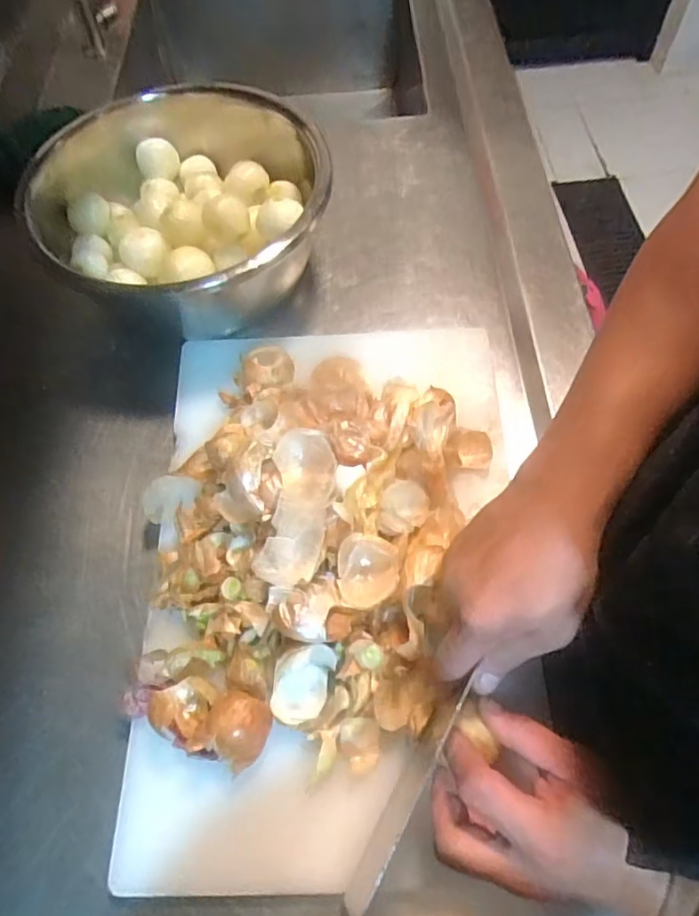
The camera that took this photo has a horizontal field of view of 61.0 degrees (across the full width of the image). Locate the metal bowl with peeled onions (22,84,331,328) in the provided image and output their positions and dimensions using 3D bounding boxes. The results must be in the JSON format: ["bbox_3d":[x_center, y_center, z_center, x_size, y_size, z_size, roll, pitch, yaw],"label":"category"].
[{"bbox_3d":[-0.168,-0.244,0.620,0.264,0.128,0.280,-2,61,3],"label":"metal bowl with peeled onions"}]

